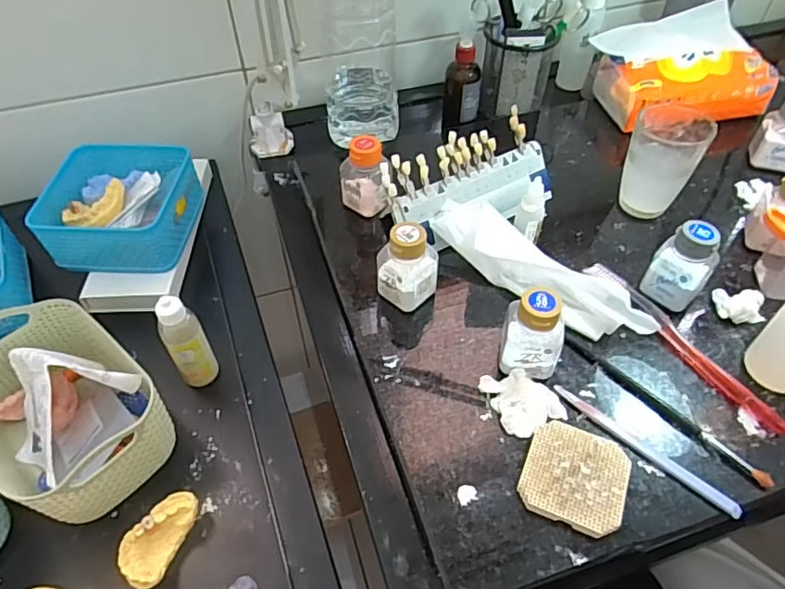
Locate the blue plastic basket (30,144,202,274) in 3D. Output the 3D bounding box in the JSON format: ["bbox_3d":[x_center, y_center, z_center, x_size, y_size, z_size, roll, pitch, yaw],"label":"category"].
[{"bbox_3d":[-0.283,-0.097,0.583,0.139,0.056,0.148,3,51,3],"label":"blue plastic basket"}]

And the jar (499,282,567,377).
[{"bbox_3d":[0.107,0.030,0.417,0.045,0.075,0.042,-1,51,1],"label":"jar"}]

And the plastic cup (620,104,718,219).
[{"bbox_3d":[0.258,-0.128,0.537,0.065,0.091,0.059,24,56,19],"label":"plastic cup"}]

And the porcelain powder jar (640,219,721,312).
[{"bbox_3d":[0.240,-0.024,0.462,0.043,0.073,0.037,37,61,27],"label":"porcelain powder jar"}]

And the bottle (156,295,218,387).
[{"bbox_3d":[-0.176,0.043,0.477,0.032,0.100,0.024,-23,54,-19],"label":"bottle"}]

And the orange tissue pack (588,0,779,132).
[{"bbox_3d":[0.341,-0.268,0.661,0.174,0.072,0.141,-10,52,-7],"label":"orange tissue pack"}]

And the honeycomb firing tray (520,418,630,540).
[{"bbox_3d":[0.124,0.124,0.377,0.067,0.015,0.064,19,54,15],"label":"honeycomb firing tray"}]

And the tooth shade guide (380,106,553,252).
[{"bbox_3d":[0.080,-0.102,0.527,0.172,0.078,0.072,-27,56,-19],"label":"tooth shade guide"}]

